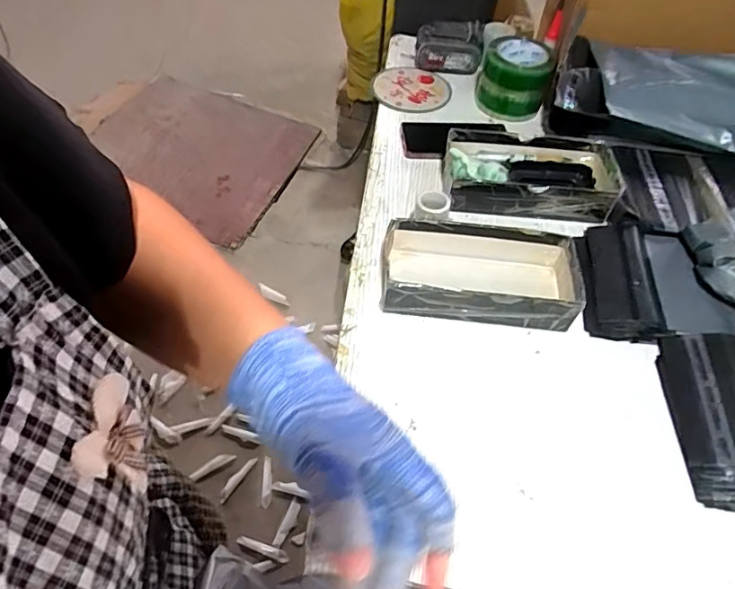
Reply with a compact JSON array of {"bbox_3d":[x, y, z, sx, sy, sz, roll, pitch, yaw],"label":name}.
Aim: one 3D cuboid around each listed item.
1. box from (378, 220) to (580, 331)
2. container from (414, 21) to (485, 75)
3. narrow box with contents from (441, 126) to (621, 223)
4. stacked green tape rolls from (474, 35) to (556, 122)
[{"bbox_3d":[0.132,-0.024,0.595,0.223,0.052,0.114,7,54,1],"label":"box"},{"bbox_3d":[0.144,-0.436,0.898,0.113,0.068,0.089,9,54,2],"label":"container"},{"bbox_3d":[0.220,-0.160,0.697,0.226,0.056,0.127,5,54,-1],"label":"narrow box with contents"},{"bbox_3d":[0.236,-0.349,0.820,0.109,0.088,0.104,2,54,-3],"label":"stacked green tape rolls"}]

